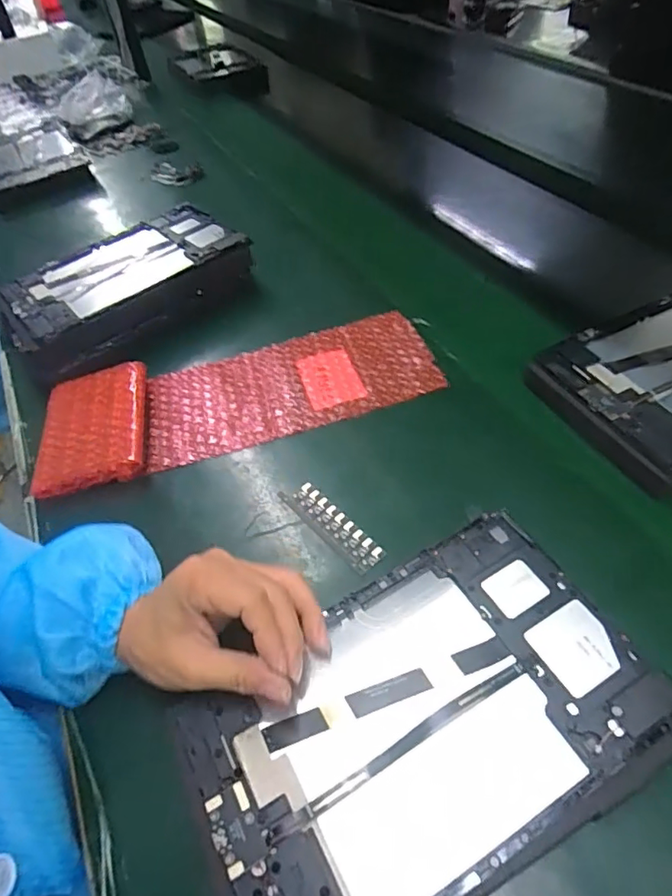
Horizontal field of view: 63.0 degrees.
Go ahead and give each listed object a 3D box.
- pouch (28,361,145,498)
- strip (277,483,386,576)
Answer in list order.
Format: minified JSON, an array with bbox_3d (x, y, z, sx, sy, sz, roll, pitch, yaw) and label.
[{"bbox_3d":[-0.219,-0.022,0.487,0.093,0.026,0.122,-11,49,-3],"label":"pouch"},{"bbox_3d":[-0.004,0.057,0.412,0.024,0.004,0.095,-44,56,-12],"label":"strip"}]

